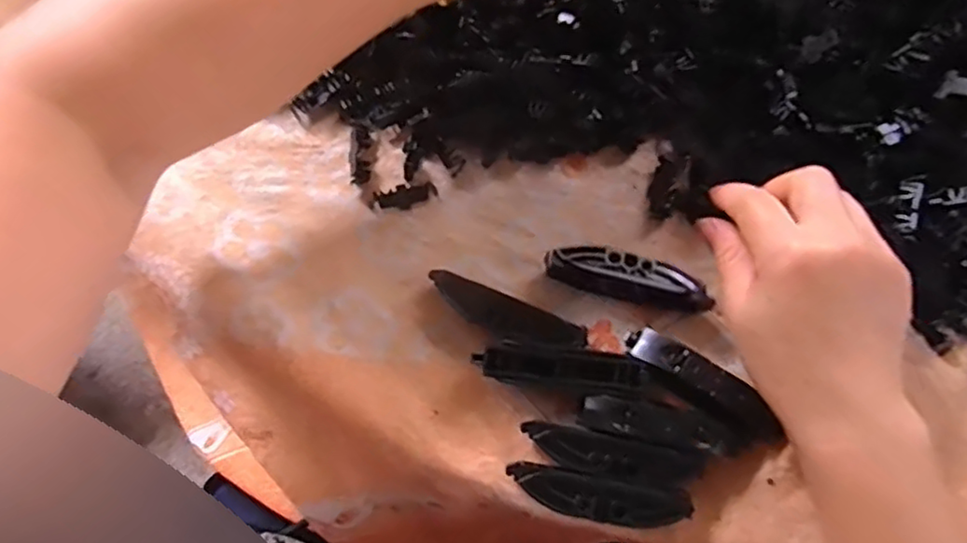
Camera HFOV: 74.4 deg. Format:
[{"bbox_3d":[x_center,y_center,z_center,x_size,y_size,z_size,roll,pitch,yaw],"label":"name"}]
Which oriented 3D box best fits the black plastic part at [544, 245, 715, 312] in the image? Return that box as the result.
[{"bbox_3d":[0.071,0.002,0.315,0.079,0.019,0.018,13,73,4],"label":"black plastic part"}]

